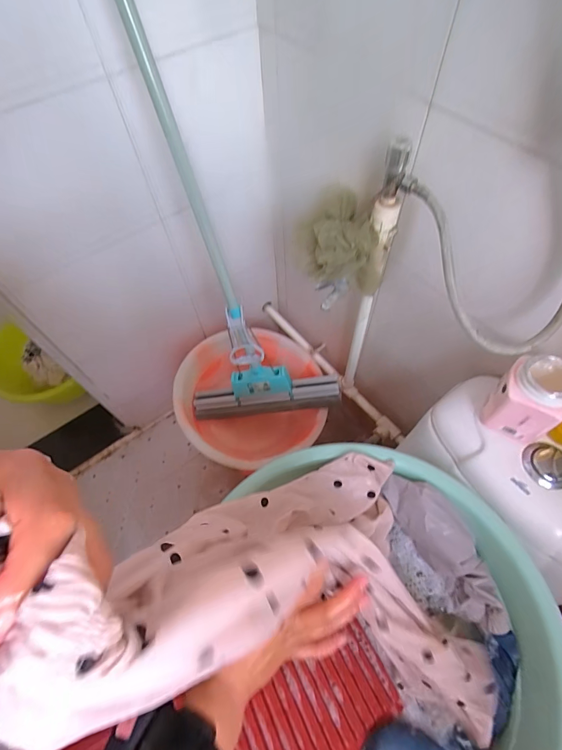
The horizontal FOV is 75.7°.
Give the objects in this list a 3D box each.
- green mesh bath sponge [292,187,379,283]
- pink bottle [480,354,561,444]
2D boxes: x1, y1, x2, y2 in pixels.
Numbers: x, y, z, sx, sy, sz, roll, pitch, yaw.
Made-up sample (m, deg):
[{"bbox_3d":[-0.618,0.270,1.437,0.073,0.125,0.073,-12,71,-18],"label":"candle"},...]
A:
[{"bbox_3d":[0.093,-0.224,0.626,0.119,0.137,0.127,-11,60,-4],"label":"green mesh bath sponge"},{"bbox_3d":[0.350,0.028,0.508,0.082,0.107,0.087,32,66,19],"label":"pink bottle"}]

